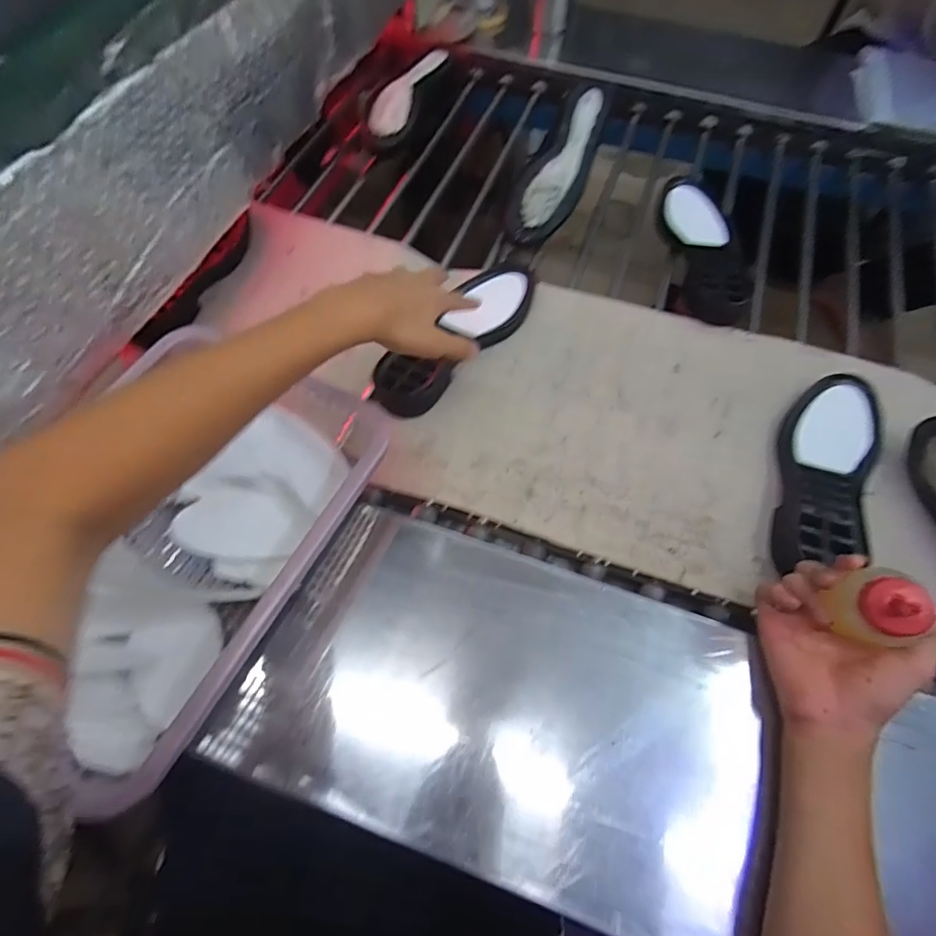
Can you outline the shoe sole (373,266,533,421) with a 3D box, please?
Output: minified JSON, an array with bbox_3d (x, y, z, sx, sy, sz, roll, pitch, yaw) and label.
[{"bbox_3d":[-0.006,-0.165,0.585,0.088,0.035,0.262,34,66,16],"label":"shoe sole"}]

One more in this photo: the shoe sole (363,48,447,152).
[{"bbox_3d":[-0.094,-0.553,0.725,0.064,0.037,0.209,19,64,8],"label":"shoe sole"}]

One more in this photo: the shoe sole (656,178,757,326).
[{"bbox_3d":[0.314,-0.300,0.653,0.100,0.027,0.255,5,64,3],"label":"shoe sole"}]

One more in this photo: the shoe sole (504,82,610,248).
[{"bbox_3d":[0.128,-0.406,0.655,0.076,0.032,0.236,27,88,13],"label":"shoe sole"}]

